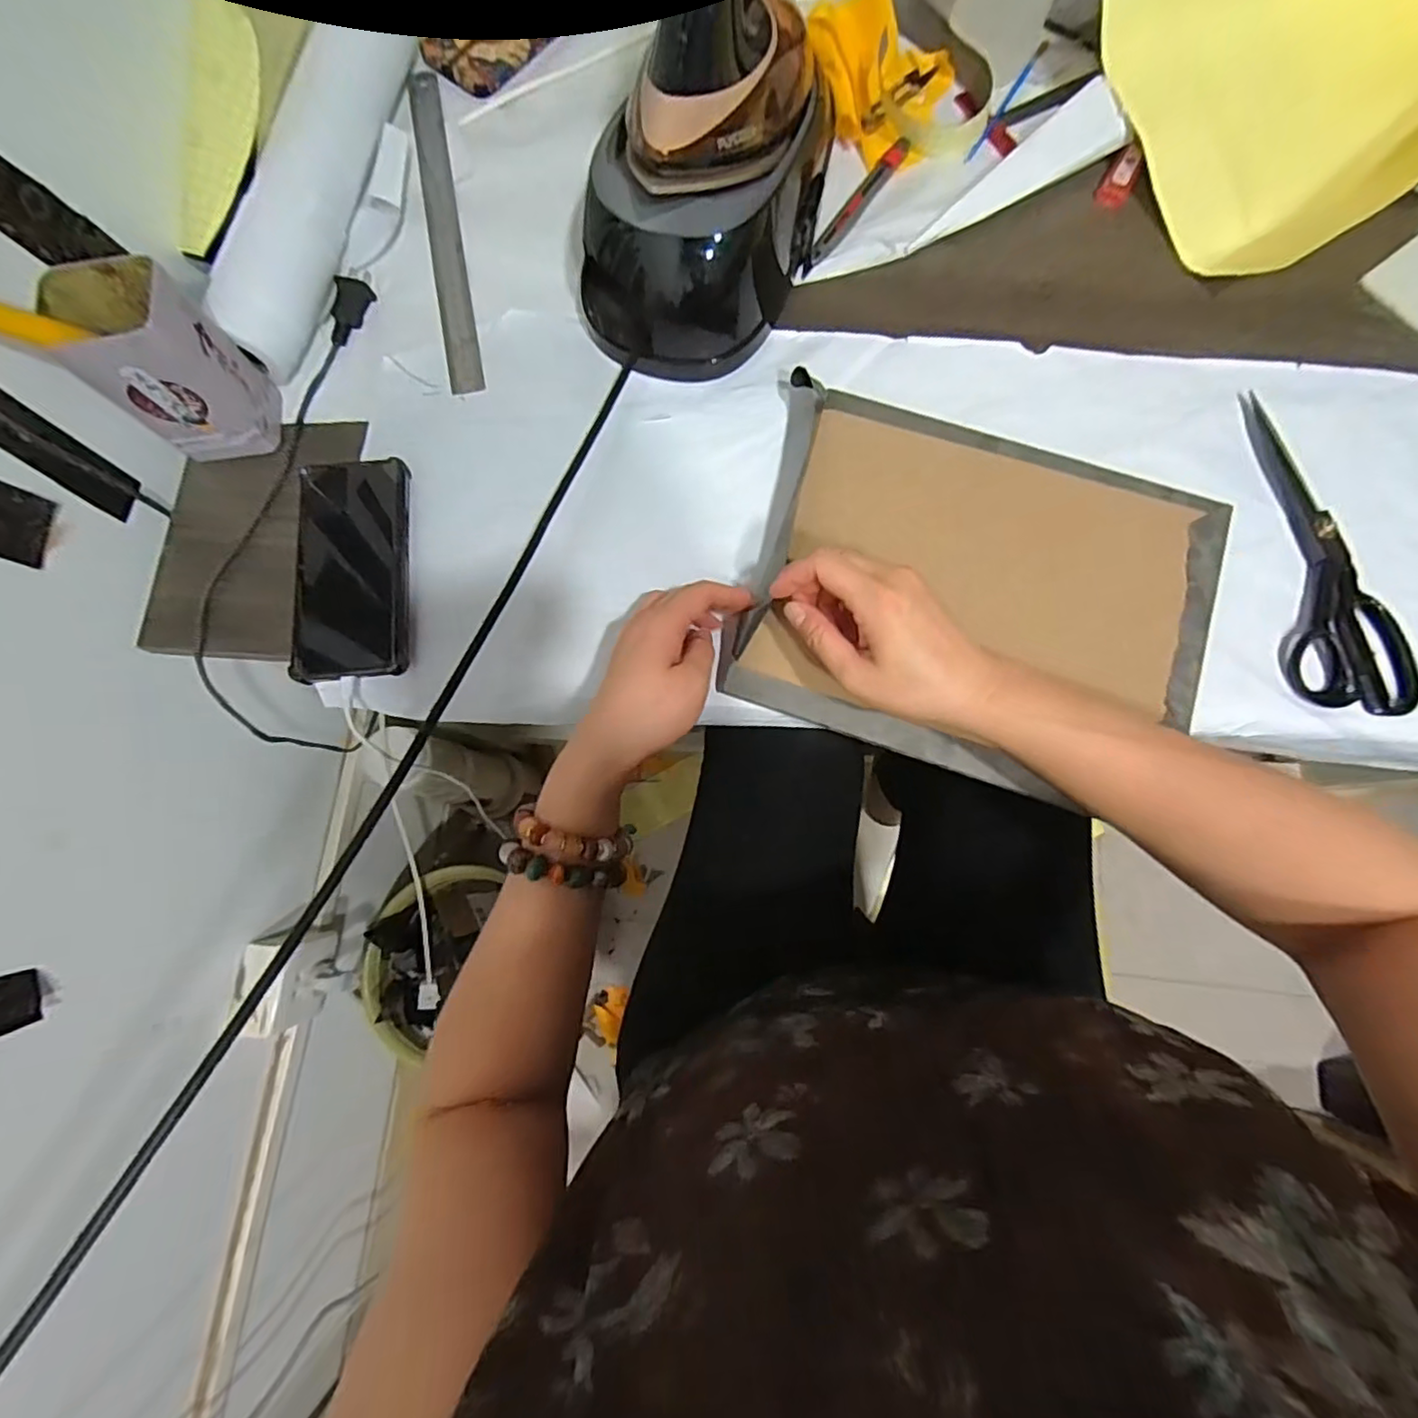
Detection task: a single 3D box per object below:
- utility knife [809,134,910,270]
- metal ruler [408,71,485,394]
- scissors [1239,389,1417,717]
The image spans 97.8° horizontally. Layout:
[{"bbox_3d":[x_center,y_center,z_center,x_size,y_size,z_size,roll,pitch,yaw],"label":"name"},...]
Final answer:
[{"bbox_3d":[0.125,-0.422,0.514,0.018,0.007,0.138,34,82,7],"label":"utility knife"},{"bbox_3d":[-0.221,-0.405,0.518,0.026,0.005,0.322,-11,79,-6],"label":"metal ruler"},{"bbox_3d":[0.434,-0.116,0.443,0.080,0.009,0.245,-8,79,0],"label":"scissors"}]

